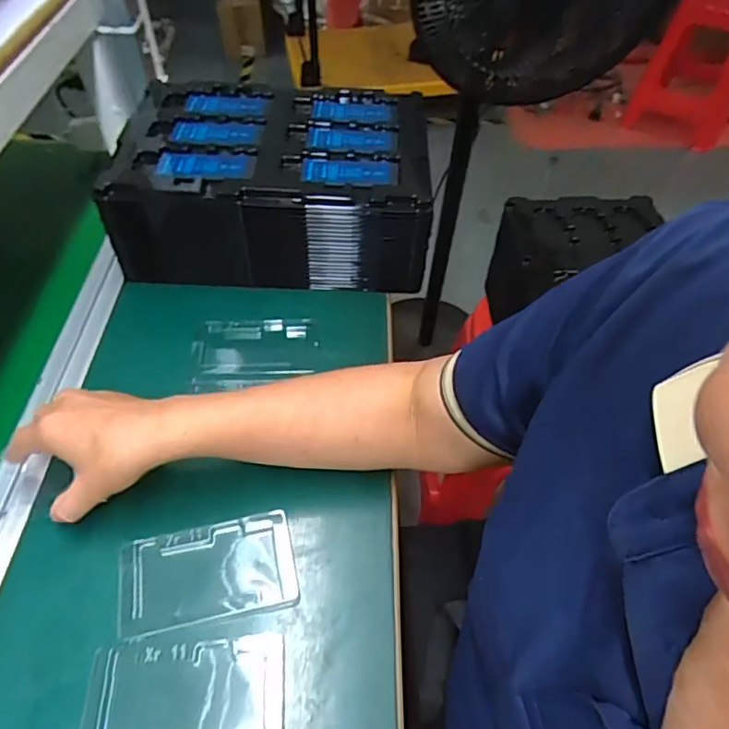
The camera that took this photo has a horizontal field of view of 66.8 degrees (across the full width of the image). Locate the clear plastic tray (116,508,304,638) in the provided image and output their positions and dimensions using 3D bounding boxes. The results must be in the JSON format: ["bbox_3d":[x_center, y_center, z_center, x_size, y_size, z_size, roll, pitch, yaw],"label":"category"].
[{"bbox_3d":[-0.118,0.158,0.421,0.127,0.009,0.073,-11,52,-10],"label":"clear plastic tray"}]

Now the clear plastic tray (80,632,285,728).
[{"bbox_3d":[-0.118,0.223,0.369,0.125,0.010,0.075,-3,51,-4],"label":"clear plastic tray"}]

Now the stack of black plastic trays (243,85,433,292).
[{"bbox_3d":[-0.021,-0.210,0.645,0.191,0.130,0.218,4,51,1],"label":"stack of black plastic trays"}]

